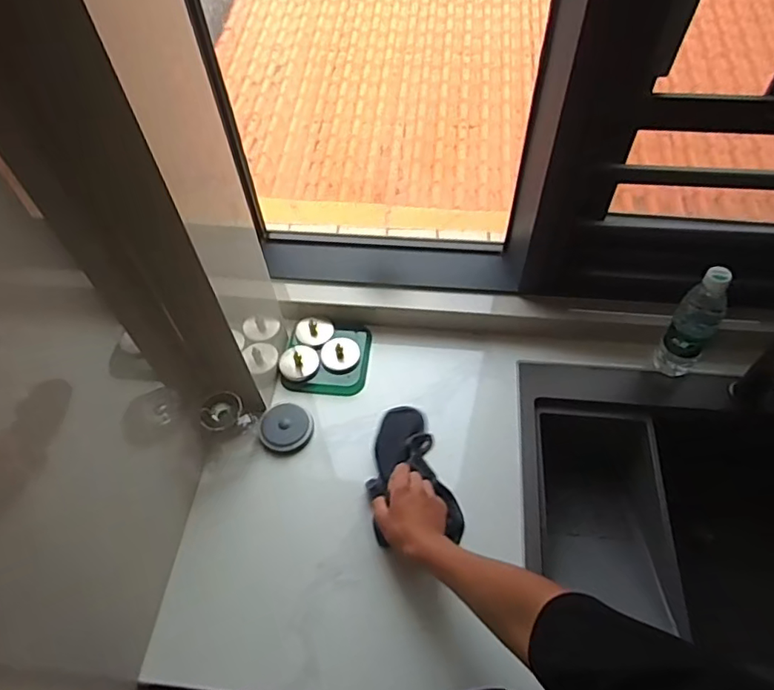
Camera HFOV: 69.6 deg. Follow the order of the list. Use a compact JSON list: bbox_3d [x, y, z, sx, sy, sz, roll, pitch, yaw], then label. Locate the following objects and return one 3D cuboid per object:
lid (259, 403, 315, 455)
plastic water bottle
[{"bbox_3d":[-0.161,0.134,0.899,0.084,0.027,0.076,-16,56,-9],"label":"lid"},{"bbox_3d":[0.486,-0.029,0.883,0.067,0.246,0.060,32,62,23],"label":"plastic water bottle"}]

